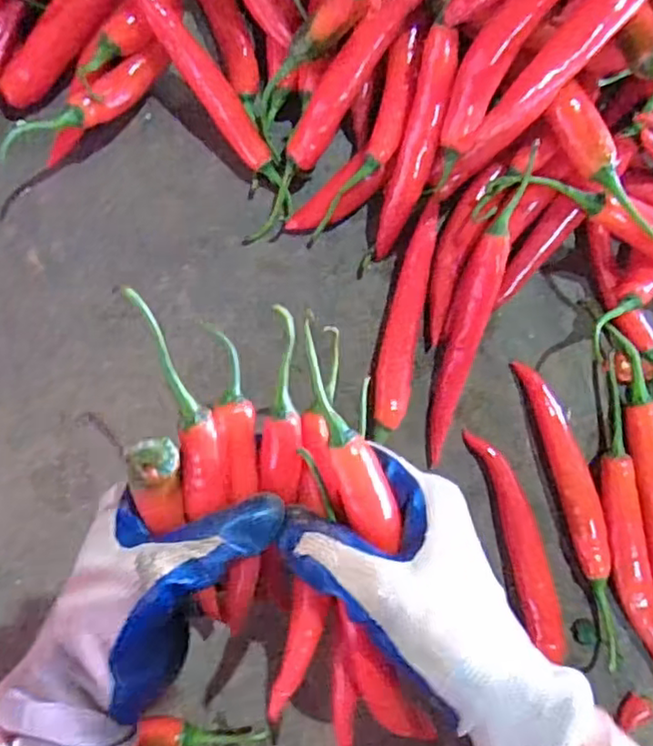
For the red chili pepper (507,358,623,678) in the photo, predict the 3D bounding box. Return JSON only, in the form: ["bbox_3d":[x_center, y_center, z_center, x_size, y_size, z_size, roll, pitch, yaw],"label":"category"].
[{"bbox_3d":[0.154,0.086,0.381,0.020,0.014,0.193,-19,93,-5],"label":"red chili pepper"}]

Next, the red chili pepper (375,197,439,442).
[{"bbox_3d":[0.045,-0.028,0.362,0.022,0.022,0.131,9,91,-6],"label":"red chili pepper"}]

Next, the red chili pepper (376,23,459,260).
[{"bbox_3d":[0.049,-0.119,0.339,0.022,0.014,0.117,10,119,-6],"label":"red chili pepper"}]

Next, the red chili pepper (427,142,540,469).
[{"bbox_3d":[0.086,-0.034,0.358,0.022,0.027,0.177,12,107,-6],"label":"red chili pepper"}]

